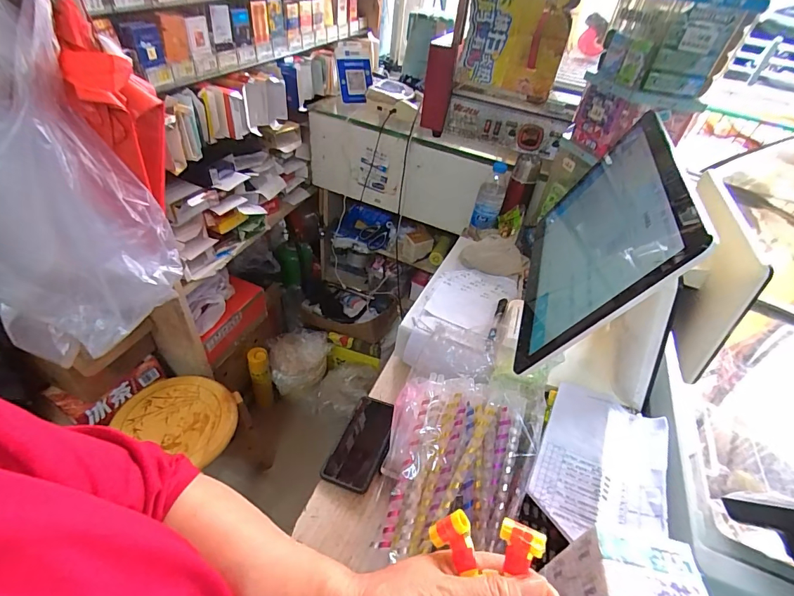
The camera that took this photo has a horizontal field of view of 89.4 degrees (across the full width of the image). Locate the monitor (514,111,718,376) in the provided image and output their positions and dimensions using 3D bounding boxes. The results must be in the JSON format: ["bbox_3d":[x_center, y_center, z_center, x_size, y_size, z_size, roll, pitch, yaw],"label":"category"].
[{"bbox_3d":[0.258,-0.084,0.527,0.030,0.236,0.374,37,43,-7],"label":"monitor"}]

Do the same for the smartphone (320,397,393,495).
[{"bbox_3d":[-0.050,0.218,0.617,0.072,0.012,0.149,20,44,13],"label":"smartphone"}]

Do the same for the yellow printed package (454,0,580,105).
[{"bbox_3d":[0.258,-0.593,0.865,0.229,0.271,0.067,24,45,17],"label":"yellow printed package"}]

